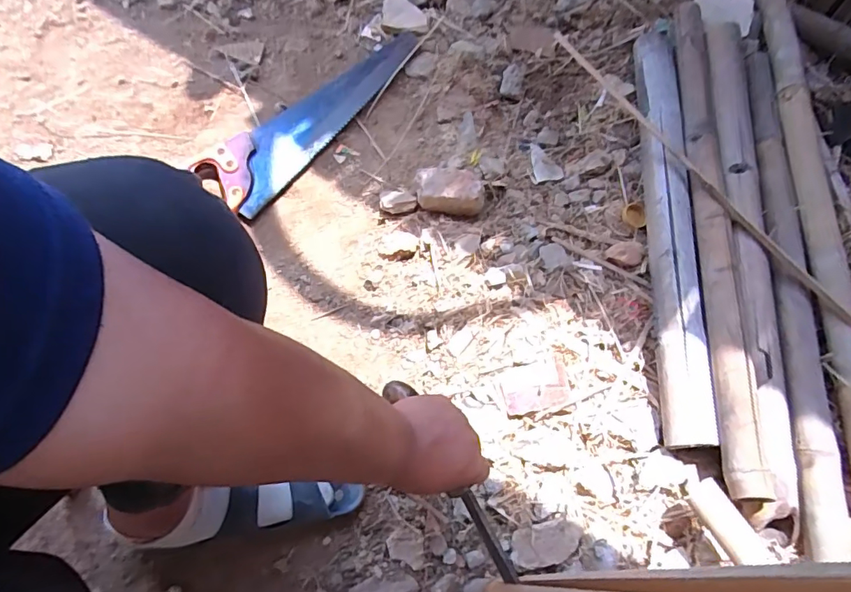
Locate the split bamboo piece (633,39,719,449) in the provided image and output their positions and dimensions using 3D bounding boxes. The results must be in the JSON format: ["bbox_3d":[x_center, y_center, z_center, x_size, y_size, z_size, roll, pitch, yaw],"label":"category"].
[{"bbox_3d":[0.358,-0.161,0.747,0.068,0.065,0.761,8,66,4],"label":"split bamboo piece"}]

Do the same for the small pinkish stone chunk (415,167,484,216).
[{"bbox_3d":[0.037,-0.163,0.769,0.100,0.039,0.060,1,65,1],"label":"small pinkish stone chunk"}]

